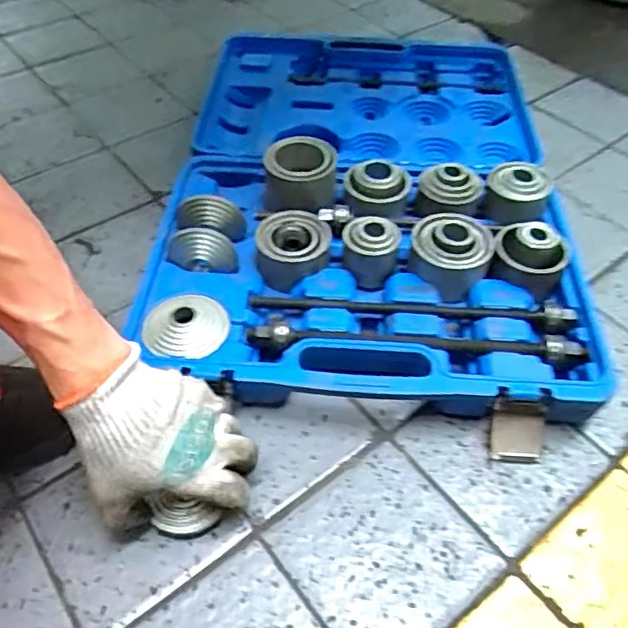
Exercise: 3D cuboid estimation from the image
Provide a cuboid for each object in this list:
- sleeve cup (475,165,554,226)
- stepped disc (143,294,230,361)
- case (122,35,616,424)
[{"bbox_3d":[0.245,-0.144,0.722,0.074,0.051,0.072,1,49,-1],"label":"sleeve cup"},{"bbox_3d":[-0.131,0.009,0.606,0.076,0.021,0.079,22,52,17],"label":"stepped disc"},{"bbox_3d":[0.064,-0.175,0.776,0.470,0.097,0.685,2,49,2],"label":"case"}]

